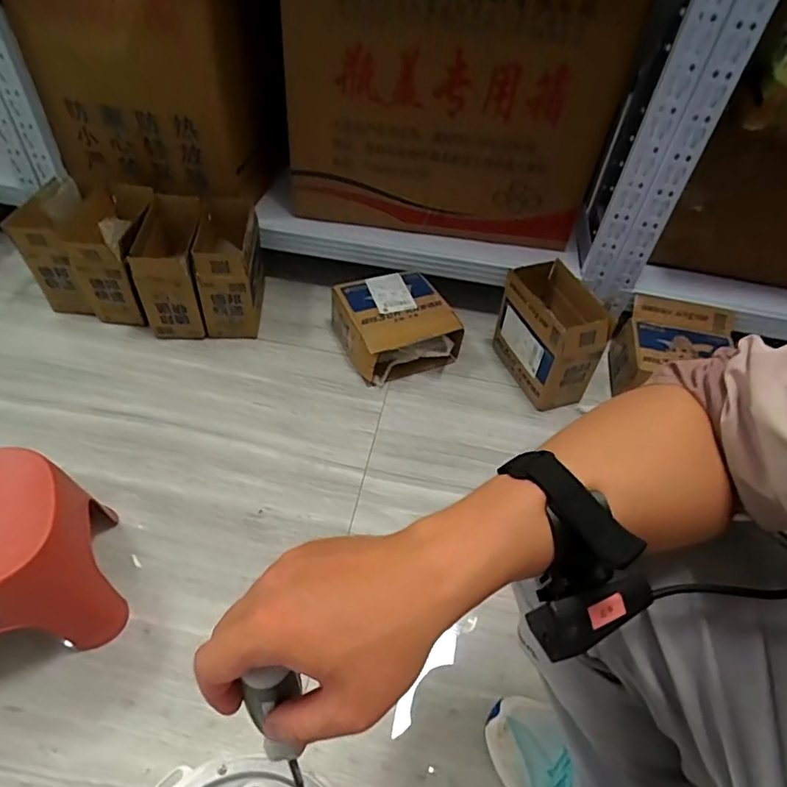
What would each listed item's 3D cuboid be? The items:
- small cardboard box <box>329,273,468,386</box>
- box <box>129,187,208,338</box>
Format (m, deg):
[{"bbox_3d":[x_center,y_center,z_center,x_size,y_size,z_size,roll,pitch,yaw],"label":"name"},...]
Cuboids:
[{"bbox_3d":[0.001,-0.133,1.060,0.206,0.098,0.220,-16,51,-20],"label":"small cardboard box"},{"bbox_3d":[-0.431,-0.242,1.046,0.116,0.208,0.190,-5,48,-11],"label":"box"}]

